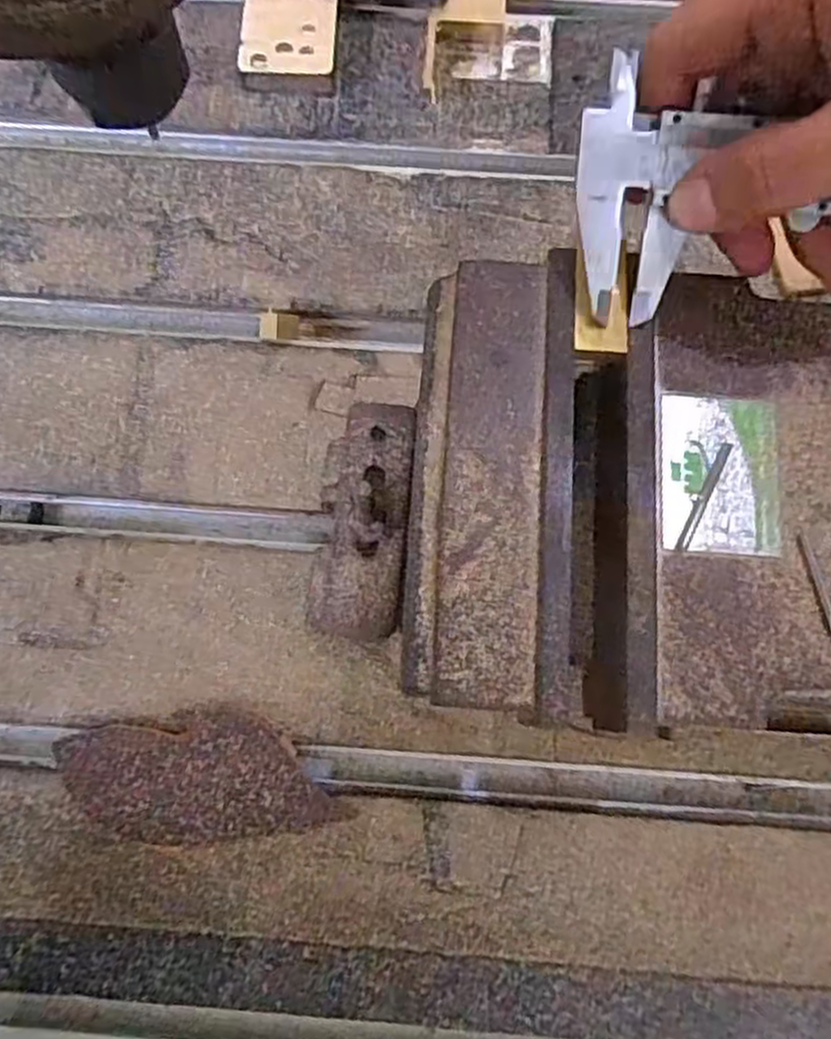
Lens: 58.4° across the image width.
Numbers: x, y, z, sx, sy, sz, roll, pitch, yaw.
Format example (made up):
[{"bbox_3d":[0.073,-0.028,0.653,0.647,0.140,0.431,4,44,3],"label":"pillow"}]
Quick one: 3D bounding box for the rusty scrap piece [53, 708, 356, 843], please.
[{"bbox_3d":[-0.088,0.104,0.301,0.109,0.007,0.049,-6,77,-1],"label":"rusty scrap piece"}]

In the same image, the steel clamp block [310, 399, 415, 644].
[{"bbox_3d":[-0.022,0.001,0.317,0.038,0.027,0.097,6,77,2],"label":"steel clamp block"}]

